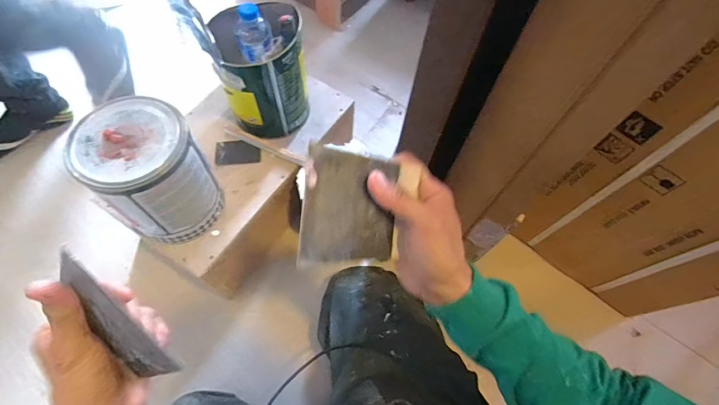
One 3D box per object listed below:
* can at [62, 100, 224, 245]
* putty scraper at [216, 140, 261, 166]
[{"bbox_3d":[-0.330,-0.045,0.603,0.146,0.194,0.150,1,63,-3],"label":"can"},{"bbox_3d":[-0.246,-0.101,0.750,0.088,0.004,0.058,-6,64,-1],"label":"putty scraper"}]

